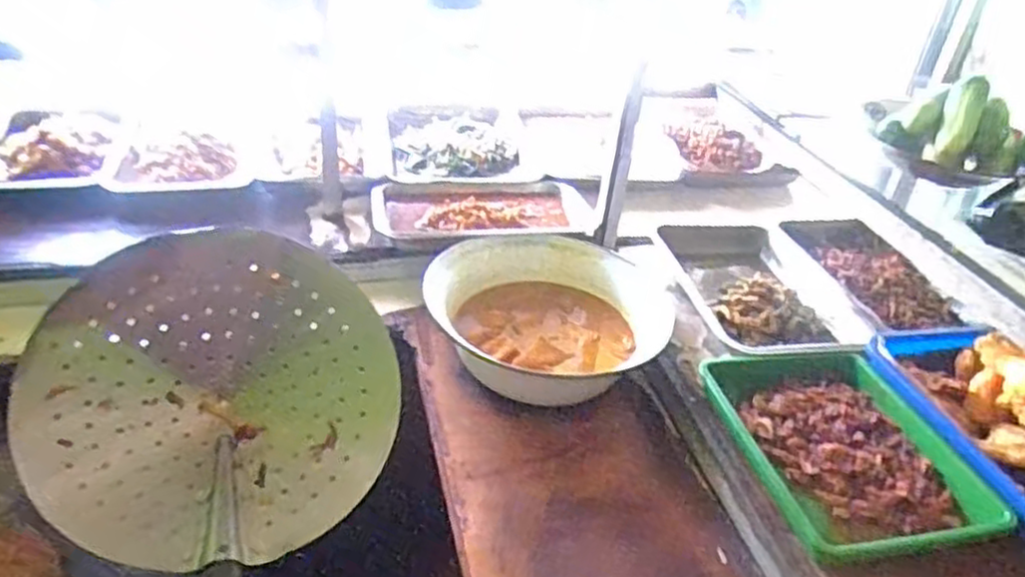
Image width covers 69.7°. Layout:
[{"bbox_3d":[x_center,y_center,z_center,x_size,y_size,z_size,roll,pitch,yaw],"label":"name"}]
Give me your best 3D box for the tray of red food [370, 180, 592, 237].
[{"bbox_3d":[-0.046,-0.122,1.105,0.319,0.044,0.167,1,35,-7],"label":"tray of red food"}]

